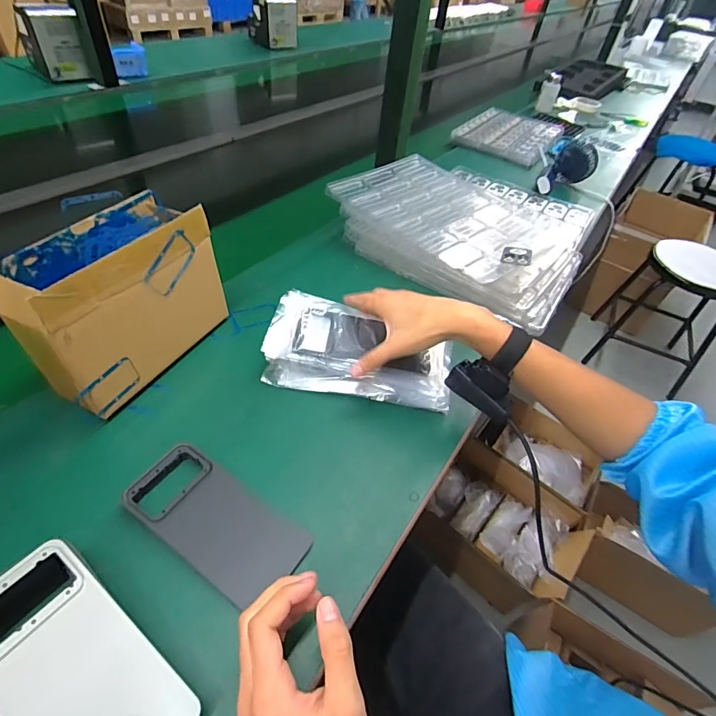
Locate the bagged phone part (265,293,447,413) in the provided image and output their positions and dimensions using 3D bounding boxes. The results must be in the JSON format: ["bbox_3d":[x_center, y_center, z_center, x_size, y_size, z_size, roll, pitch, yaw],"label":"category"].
[{"bbox_3d":[0.004,-0.010,0.487,0.210,0.045,0.114,10,47,2],"label":"bagged phone part"}]

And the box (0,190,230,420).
[{"bbox_3d":[-0.241,-0.061,0.430,0.088,0.156,0.191,24,48,14],"label":"box"}]

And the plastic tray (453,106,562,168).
[{"bbox_3d":[0.429,-0.625,1.143,0.235,0.025,0.352,30,50,19],"label":"plastic tray"}]

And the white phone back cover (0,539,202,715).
[{"bbox_3d":[-0.179,0.195,0.261,0.160,0.006,0.074,40,52,13],"label":"white phone back cover"}]

